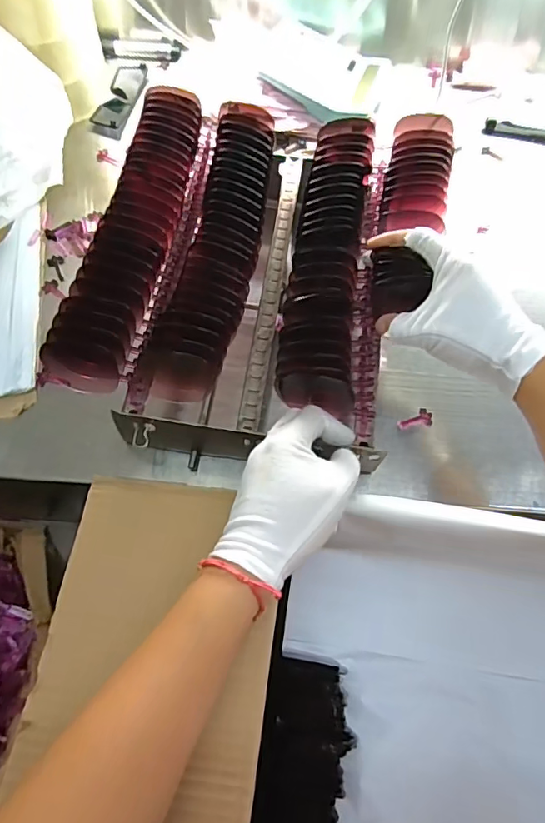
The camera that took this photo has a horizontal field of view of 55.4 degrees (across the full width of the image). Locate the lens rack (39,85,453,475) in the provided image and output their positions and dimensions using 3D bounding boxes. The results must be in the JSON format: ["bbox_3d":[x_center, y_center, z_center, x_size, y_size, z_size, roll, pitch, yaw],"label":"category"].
[{"bbox_3d":[-0.007,-0.118,0.446,0.256,0.113,0.307,12,64,3],"label":"lens rack"}]

